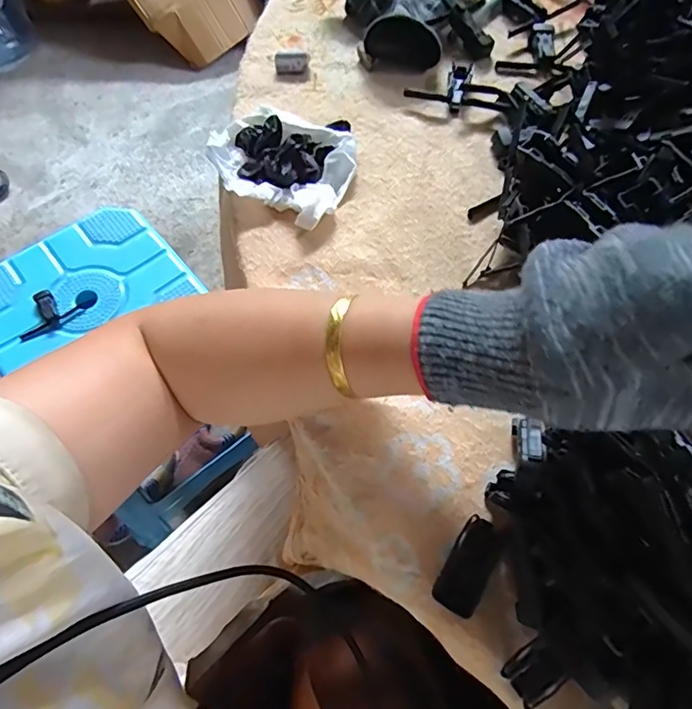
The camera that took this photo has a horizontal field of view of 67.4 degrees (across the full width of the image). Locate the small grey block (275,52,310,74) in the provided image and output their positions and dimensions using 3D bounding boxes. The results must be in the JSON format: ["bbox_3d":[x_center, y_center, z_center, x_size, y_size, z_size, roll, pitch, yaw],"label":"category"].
[{"bbox_3d":[-0.046,-0.250,0.442,0.029,0.012,0.013,-2,63,0],"label":"small grey block"}]

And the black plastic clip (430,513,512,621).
[{"bbox_3d":[0.063,0.105,0.260,0.023,0.011,0.047,32,68,16],"label":"black plastic clip"}]

